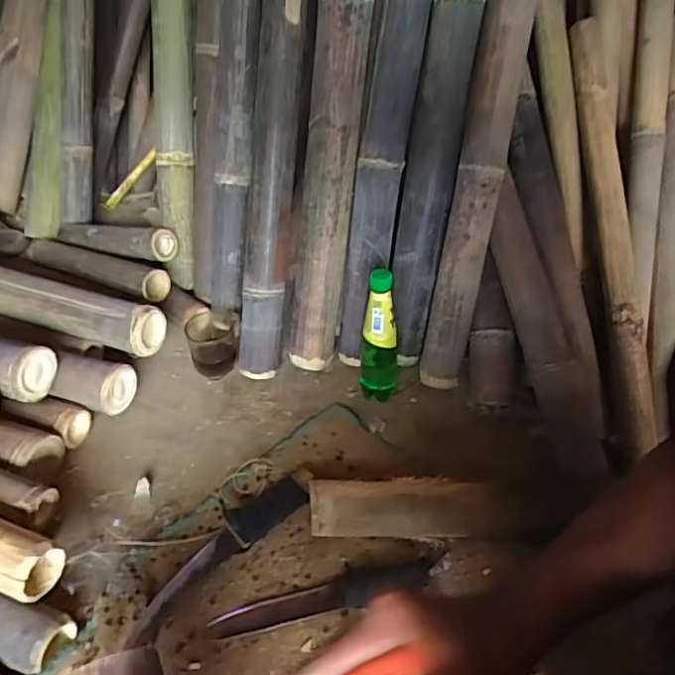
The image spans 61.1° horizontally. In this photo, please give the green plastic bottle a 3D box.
[{"bbox_3d":[0.066,0.000,0.832,0.056,0.224,0.051,5,39,4],"label":"green plastic bottle"}]

